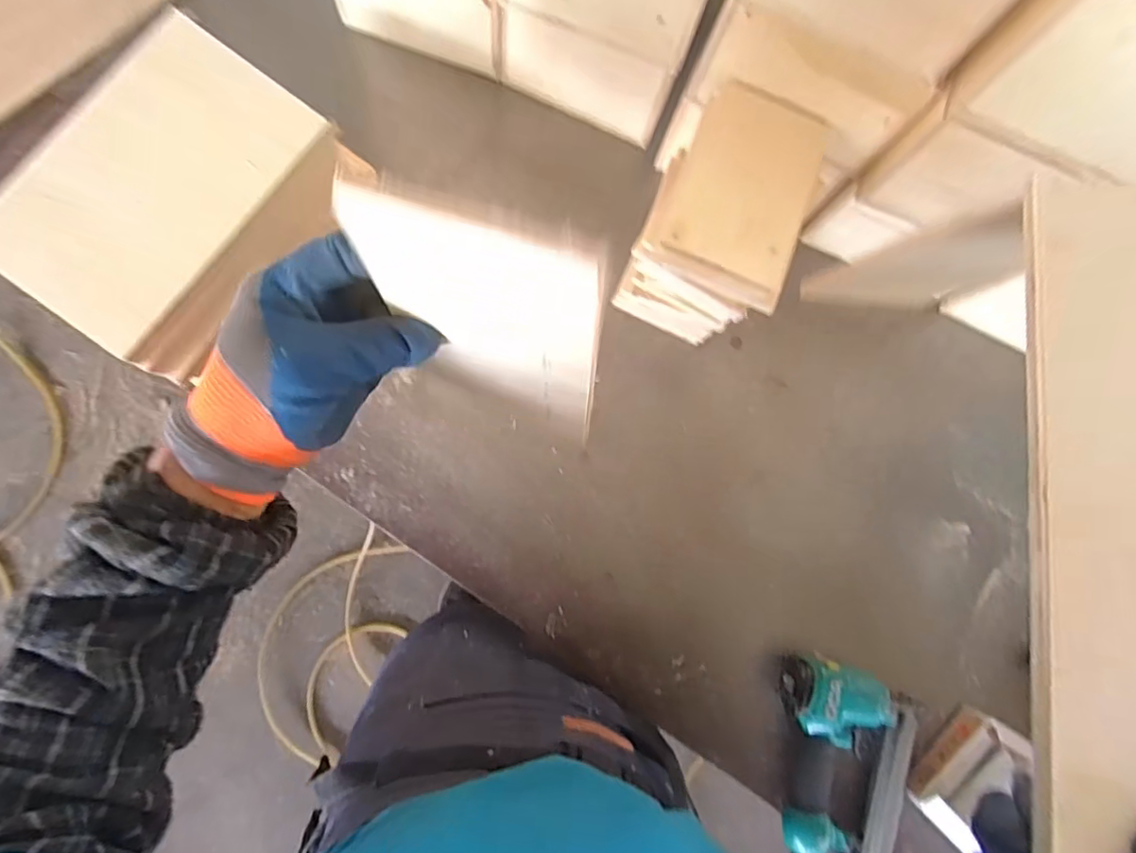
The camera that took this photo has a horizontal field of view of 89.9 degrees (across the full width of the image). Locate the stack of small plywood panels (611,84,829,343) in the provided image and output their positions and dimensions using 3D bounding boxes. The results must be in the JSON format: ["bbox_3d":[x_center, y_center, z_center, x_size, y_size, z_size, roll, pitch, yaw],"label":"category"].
[{"bbox_3d":[0.159,-0.219,0.617,0.142,0.168,0.207,20,82,-3],"label":"stack of small plywood panels"}]

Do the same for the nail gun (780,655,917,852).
[{"bbox_3d":[0.300,0.383,0.608,0.154,0.062,0.262,3,83,-5],"label":"nail gun"}]

